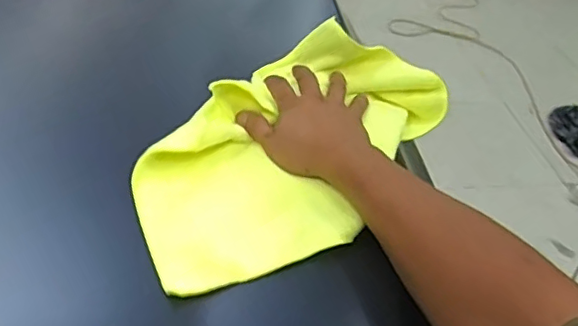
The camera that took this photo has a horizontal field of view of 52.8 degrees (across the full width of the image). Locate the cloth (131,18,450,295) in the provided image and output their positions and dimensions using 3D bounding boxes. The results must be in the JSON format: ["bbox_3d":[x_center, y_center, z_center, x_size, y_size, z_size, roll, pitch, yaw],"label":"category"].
[{"bbox_3d":[0.003,-0.018,0.569,0.198,0.084,0.361,31,53,27],"label":"cloth"}]

